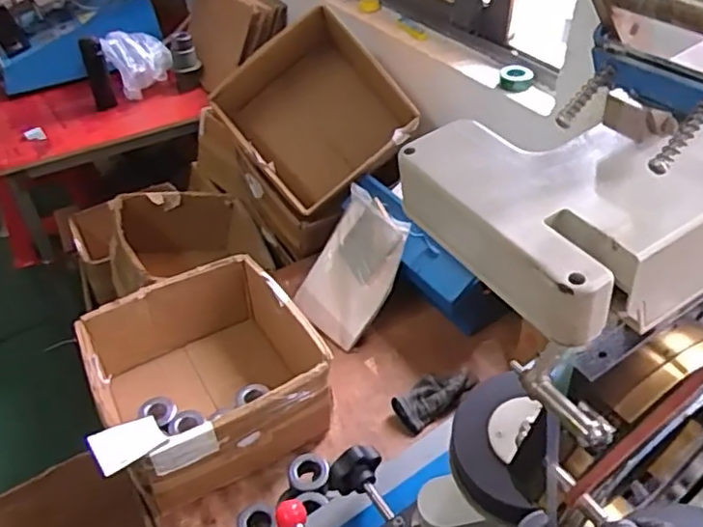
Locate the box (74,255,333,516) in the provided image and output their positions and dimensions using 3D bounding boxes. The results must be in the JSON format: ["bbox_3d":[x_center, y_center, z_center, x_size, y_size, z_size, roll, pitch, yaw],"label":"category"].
[{"bbox_3d":[-0.241,0.189,1.043,0.335,0.176,0.322,-24,46,-24],"label":"box"}]

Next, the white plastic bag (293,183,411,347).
[{"bbox_3d":[0.000,0.007,1.222,0.181,0.274,0.041,36,16,37],"label":"white plastic bag"}]

